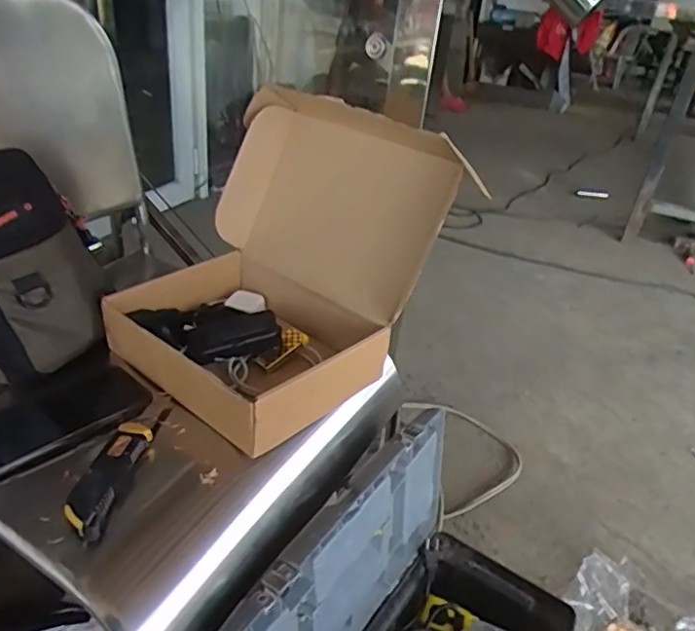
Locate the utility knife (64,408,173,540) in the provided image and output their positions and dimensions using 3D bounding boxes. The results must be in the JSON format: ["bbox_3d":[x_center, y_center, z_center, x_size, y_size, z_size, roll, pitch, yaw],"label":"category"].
[{"bbox_3d":[-0.215,0.136,0.551,0.038,0.032,0.175,8,31,1],"label":"utility knife"}]

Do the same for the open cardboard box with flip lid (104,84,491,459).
[{"bbox_3d":[-0.058,-0.087,0.690,0.282,0.270,0.362,27,36,29],"label":"open cardboard box with flip lid"}]

